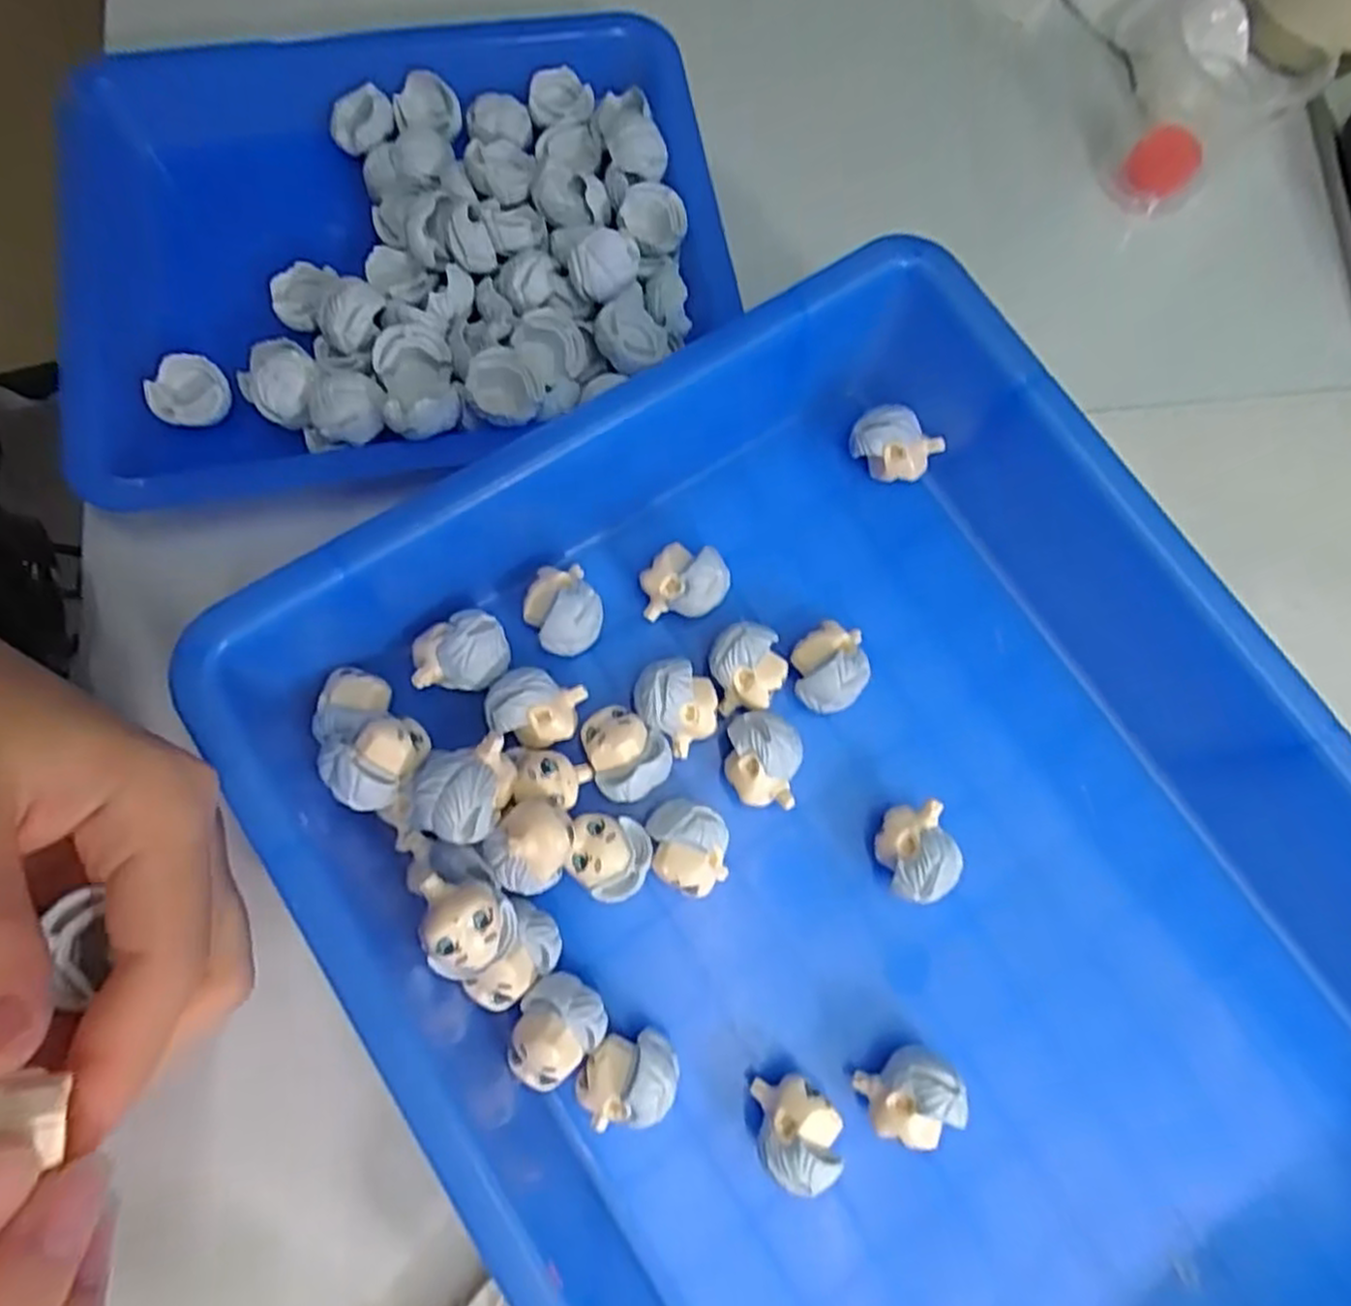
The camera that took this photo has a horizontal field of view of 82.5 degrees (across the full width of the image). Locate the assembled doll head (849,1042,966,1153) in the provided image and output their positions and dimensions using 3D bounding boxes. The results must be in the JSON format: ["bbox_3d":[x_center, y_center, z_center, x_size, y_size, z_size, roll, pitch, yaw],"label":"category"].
[{"bbox_3d":[0.066,0.125,0.218,0.026,0.024,0.022,-37,81,-10],"label":"assembled doll head"}]

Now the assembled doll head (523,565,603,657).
[{"bbox_3d":[-0.035,-0.013,0.244,0.023,0.021,0.025,0,77,-2],"label":"assembled doll head"}]

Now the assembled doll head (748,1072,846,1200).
[{"bbox_3d":[0.034,0.132,0.216,0.022,0.024,0.025,-1,77,-2],"label":"assembled doll head"}]

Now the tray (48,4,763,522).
[{"bbox_3d":[-0.093,-0.140,0.265,0.215,0.035,0.172,-8,77,-4],"label":"tray"}]

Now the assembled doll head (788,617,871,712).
[{"bbox_3d":[0.049,0.005,0.247,0.022,0.026,0.027,2,77,-1],"label":"assembled doll head"}]

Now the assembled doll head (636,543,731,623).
[{"bbox_3d":[0.003,-0.023,0.249,0.027,0.020,0.021,-3,77,-3],"label":"assembled doll head"}]

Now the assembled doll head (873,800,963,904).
[{"bbox_3d":[0.073,0.061,0.236,0.022,0.026,0.027,-18,78,-6],"label":"assembled doll head"}]

